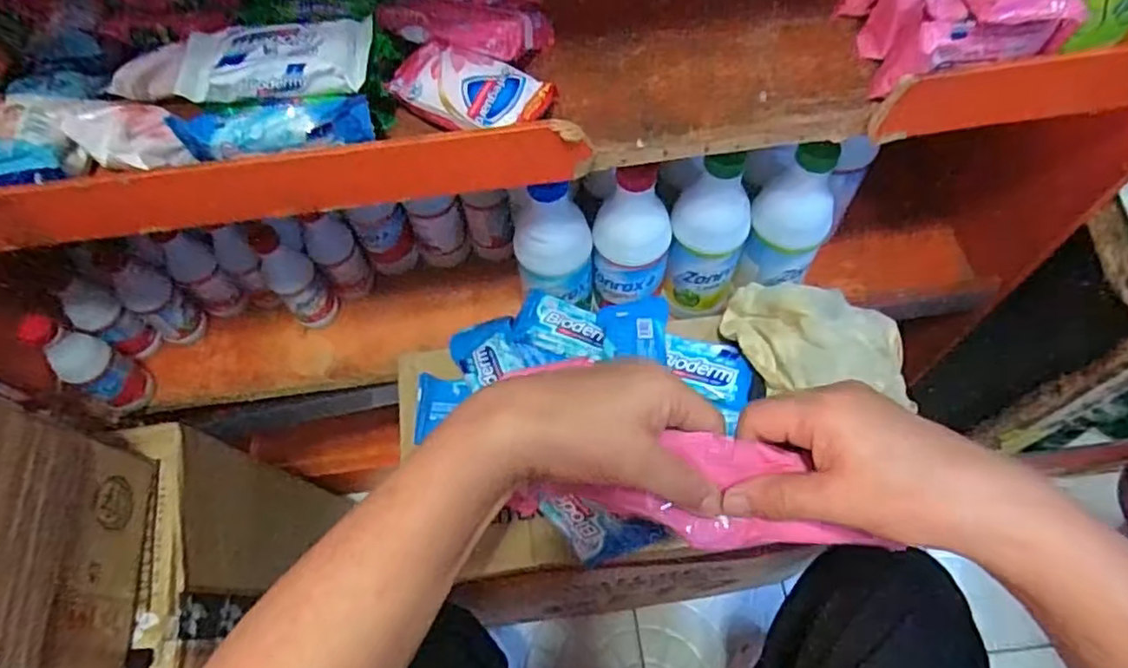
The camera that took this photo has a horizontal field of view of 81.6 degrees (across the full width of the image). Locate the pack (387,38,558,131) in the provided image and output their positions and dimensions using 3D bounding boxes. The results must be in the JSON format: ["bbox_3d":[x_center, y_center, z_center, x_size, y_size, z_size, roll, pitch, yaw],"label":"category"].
[{"bbox_3d":[-0.060,-0.151,0.418,0.092,0.025,0.059,30,68,17],"label":"pack"}]

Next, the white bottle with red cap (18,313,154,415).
[{"bbox_3d":[-0.429,0.027,0.592,0.036,0.126,0.045,30,68,17],"label":"white bottle with red cap"}]

